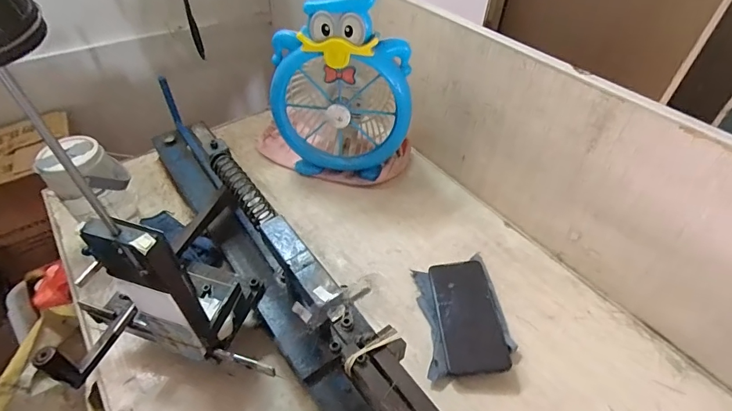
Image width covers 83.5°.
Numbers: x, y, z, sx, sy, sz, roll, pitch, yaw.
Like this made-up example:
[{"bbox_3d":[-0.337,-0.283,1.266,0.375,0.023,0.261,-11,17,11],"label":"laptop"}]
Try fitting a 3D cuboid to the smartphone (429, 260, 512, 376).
[{"bbox_3d":[0.133,0.143,0.550,0.076,0.010,0.158,-8,46,4],"label":"smartphone"}]

